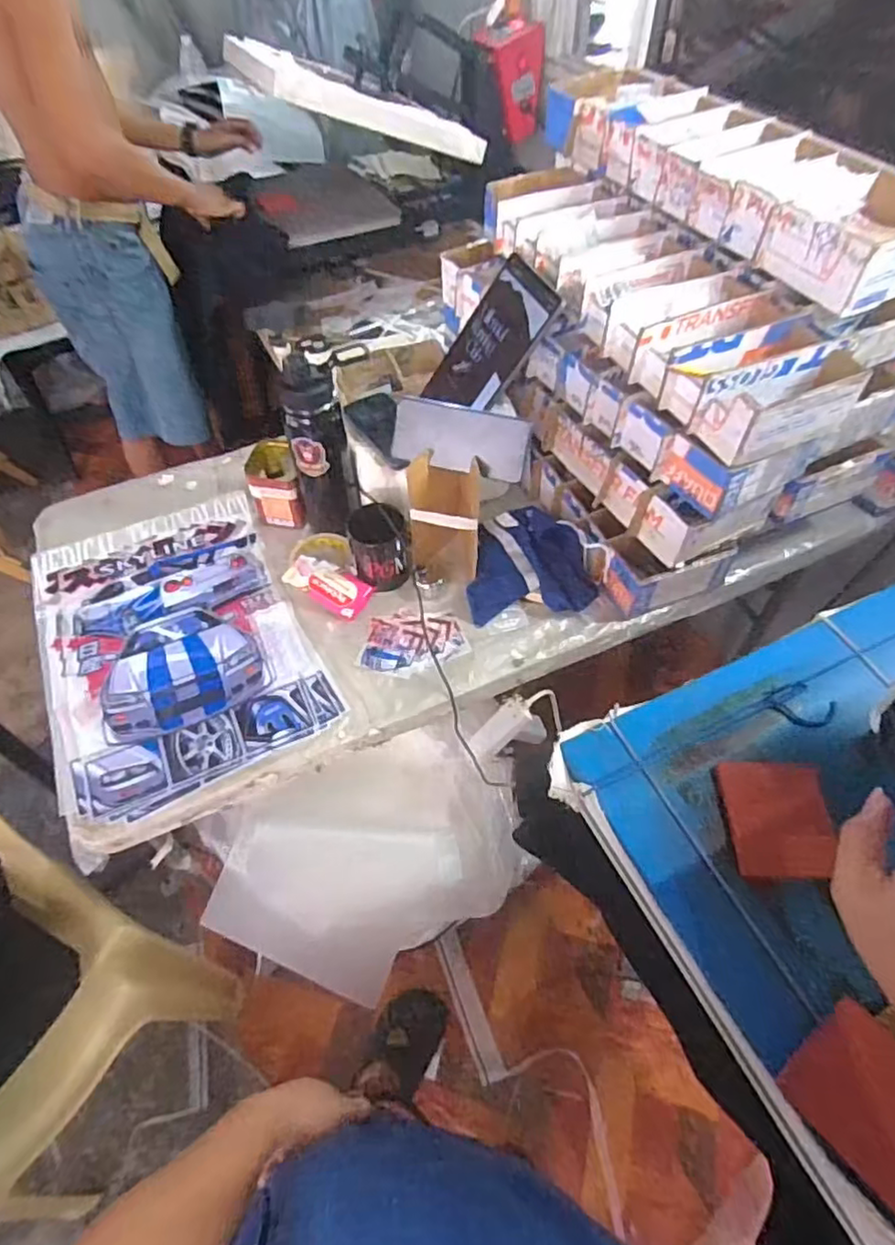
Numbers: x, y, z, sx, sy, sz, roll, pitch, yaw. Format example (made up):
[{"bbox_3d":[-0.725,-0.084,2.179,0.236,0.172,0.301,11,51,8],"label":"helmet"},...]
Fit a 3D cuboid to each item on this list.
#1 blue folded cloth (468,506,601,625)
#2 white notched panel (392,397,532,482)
[{"bbox_3d":[0.113,-0.081,0.892,0.169,0.070,0.146,-2,53,-2],"label":"blue folded cloth"},{"bbox_3d":[0.016,-0.226,0.798,0.166,0.075,0.011,13,24,6],"label":"white notched panel"}]

